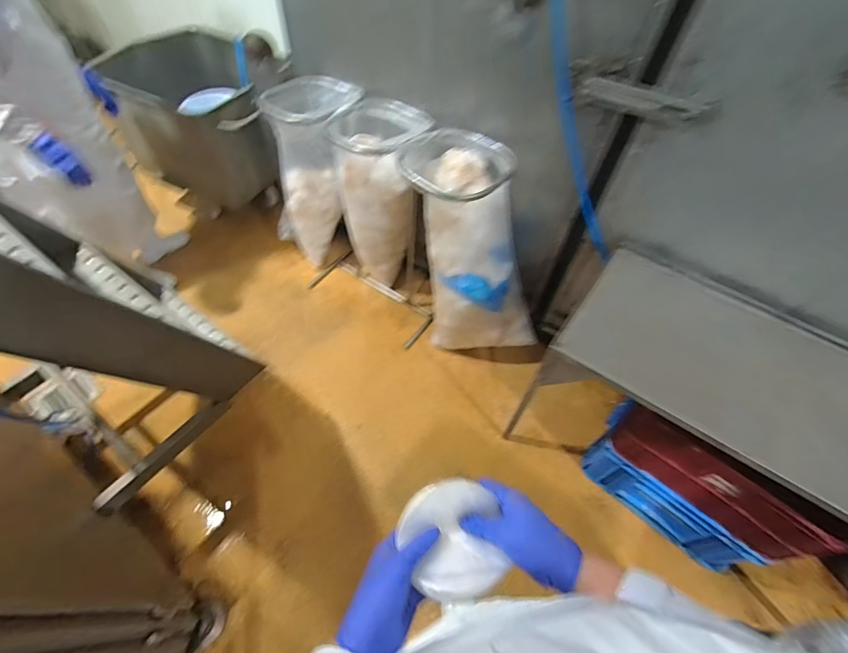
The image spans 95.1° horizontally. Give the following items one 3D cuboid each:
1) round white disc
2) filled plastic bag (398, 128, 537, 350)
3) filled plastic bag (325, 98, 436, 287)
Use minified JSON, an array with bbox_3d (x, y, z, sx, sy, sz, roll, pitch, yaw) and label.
[{"bbox_3d":[0.030,0.226,0.415,0.105,0.031,0.106,2,54,-2],"label":"round white disc"},{"bbox_3d":[0.181,-0.224,1.414,0.352,0.845,0.301,-31,38,-23],"label":"filled plastic bag"},{"bbox_3d":[-0.174,-0.452,1.590,0.318,0.736,0.282,2,54,-2],"label":"filled plastic bag"}]

